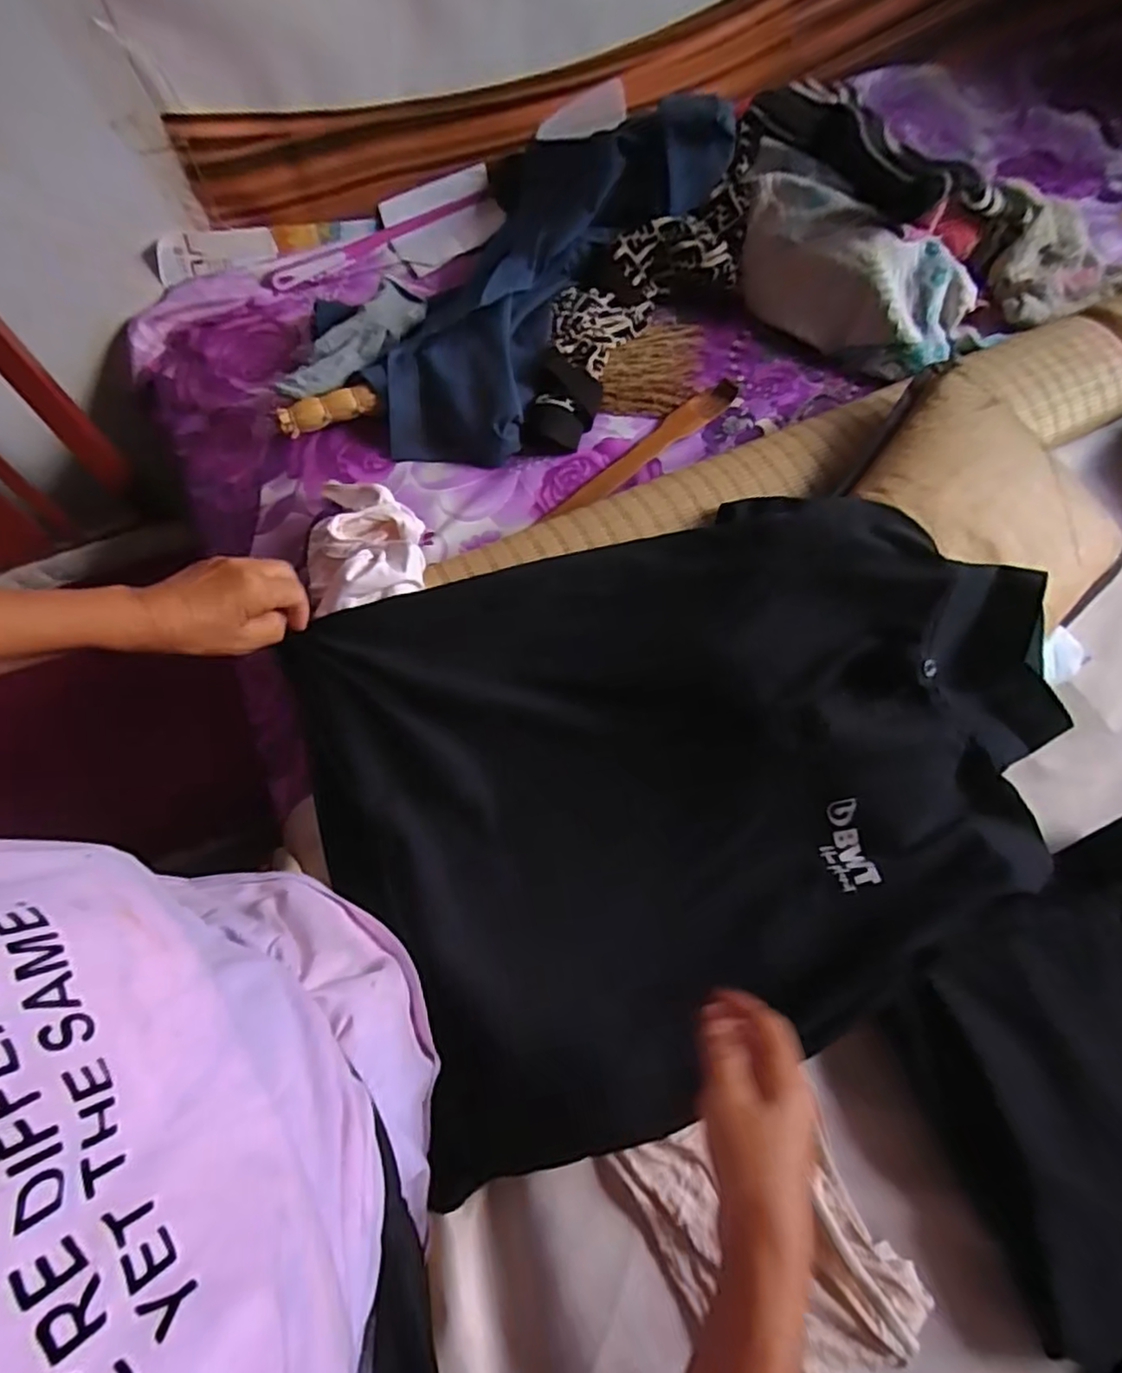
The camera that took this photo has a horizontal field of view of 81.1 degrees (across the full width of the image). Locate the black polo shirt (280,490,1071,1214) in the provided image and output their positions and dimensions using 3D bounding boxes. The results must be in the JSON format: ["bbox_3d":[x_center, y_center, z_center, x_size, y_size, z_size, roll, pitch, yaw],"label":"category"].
[{"bbox_3d":[0.099,0.061,0.500,0.544,0.107,0.401,-19,66,-8],"label":"black polo shirt"}]

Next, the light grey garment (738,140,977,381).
[{"bbox_3d":[0.324,-0.475,0.756,0.303,0.108,0.139,35,72,17],"label":"light grey garment"}]

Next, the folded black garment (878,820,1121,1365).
[{"bbox_3d":[0.382,0.254,0.441,0.284,0.057,0.261,-20,66,-6],"label":"folded black garment"}]

